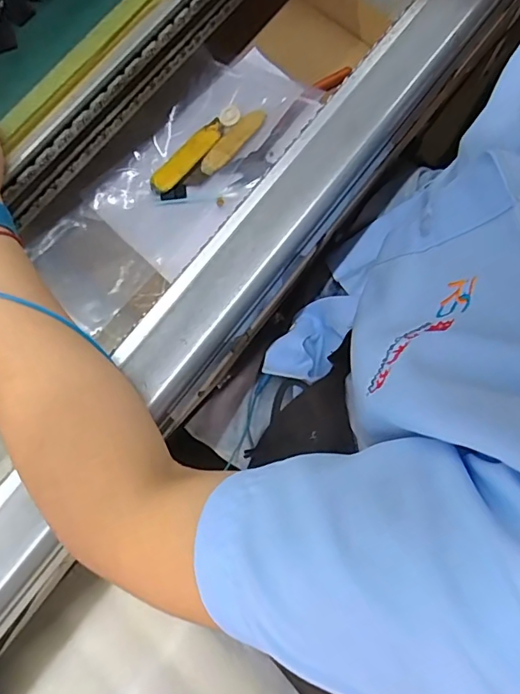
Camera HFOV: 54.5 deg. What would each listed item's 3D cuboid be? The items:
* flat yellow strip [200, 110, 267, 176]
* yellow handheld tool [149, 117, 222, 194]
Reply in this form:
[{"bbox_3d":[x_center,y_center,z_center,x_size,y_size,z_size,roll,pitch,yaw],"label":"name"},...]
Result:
[{"bbox_3d":[-0.024,-0.187,0.456,0.021,0.006,0.077,40,81,7],"label":"flat yellow strip"},{"bbox_3d":[-0.064,-0.172,0.451,0.021,0.012,0.091,36,80,6],"label":"yellow handheld tool"}]

